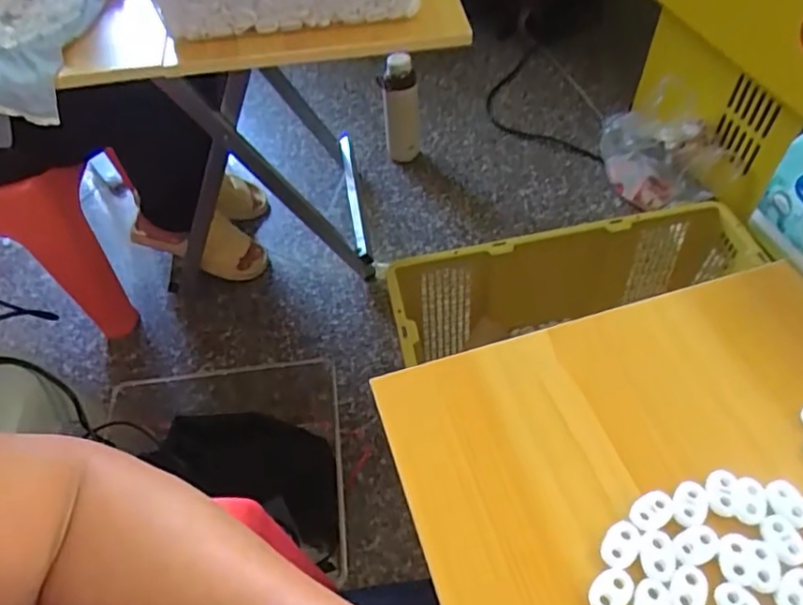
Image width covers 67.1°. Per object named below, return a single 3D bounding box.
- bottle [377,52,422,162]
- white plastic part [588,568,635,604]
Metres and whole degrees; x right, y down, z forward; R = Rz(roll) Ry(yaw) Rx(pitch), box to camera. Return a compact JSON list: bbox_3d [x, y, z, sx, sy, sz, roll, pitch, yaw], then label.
[{"bbox_3d":[-0.003,-0.383,1.215,0.079,0.246,0.062,3,54,6],"label":"bottle"},{"bbox_3d":[0.096,0.131,0.276,0.024,0.004,0.015,-35,59,-21],"label":"white plastic part"}]

